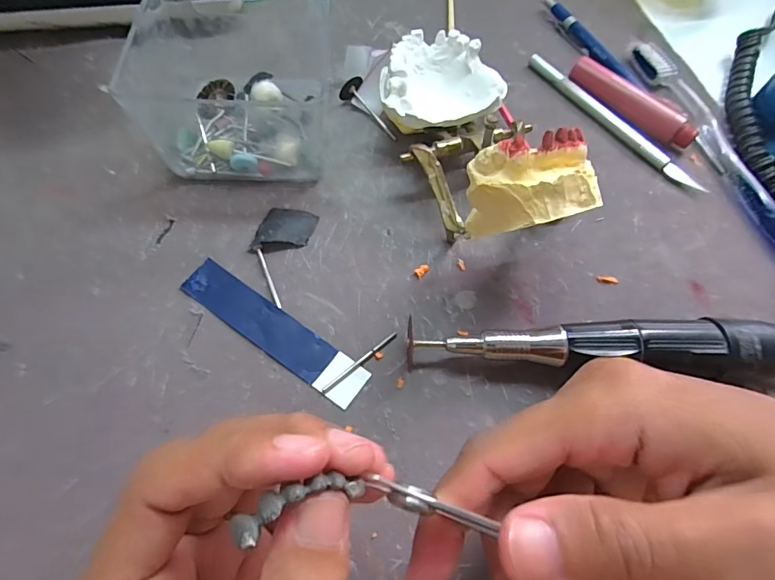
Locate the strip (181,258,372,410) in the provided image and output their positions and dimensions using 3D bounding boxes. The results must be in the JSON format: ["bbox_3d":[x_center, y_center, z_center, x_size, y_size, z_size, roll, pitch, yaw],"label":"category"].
[{"bbox_3d":[-0.055,0.019,0.218,0.102,0.004,0.021,33,67,13],"label":"strip"}]

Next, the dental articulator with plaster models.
[{"bbox_3d":[0.042,-0.080,0.231,0.073,0.062,0.159,-9,52,-7],"label":"dental articulator with plaster models"}]

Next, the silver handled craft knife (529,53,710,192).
[{"bbox_3d":[0.143,-0.110,0.290,0.011,0.007,0.138,-34,70,-18],"label":"silver handled craft knife"}]

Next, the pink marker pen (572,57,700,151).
[{"bbox_3d":[0.155,-0.119,0.289,0.086,0.017,0.013,41,69,16],"label":"pink marker pen"}]

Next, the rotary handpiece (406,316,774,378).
[{"bbox_3d":[0.106,0.026,0.210,0.189,0.029,0.023,3,64,-1],"label":"rotary handpiece"}]

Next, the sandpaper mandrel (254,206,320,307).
[{"bbox_3d":[-0.057,-0.020,0.236,0.027,0.006,0.056,12,64,3],"label":"sandpaper mandrel"}]

